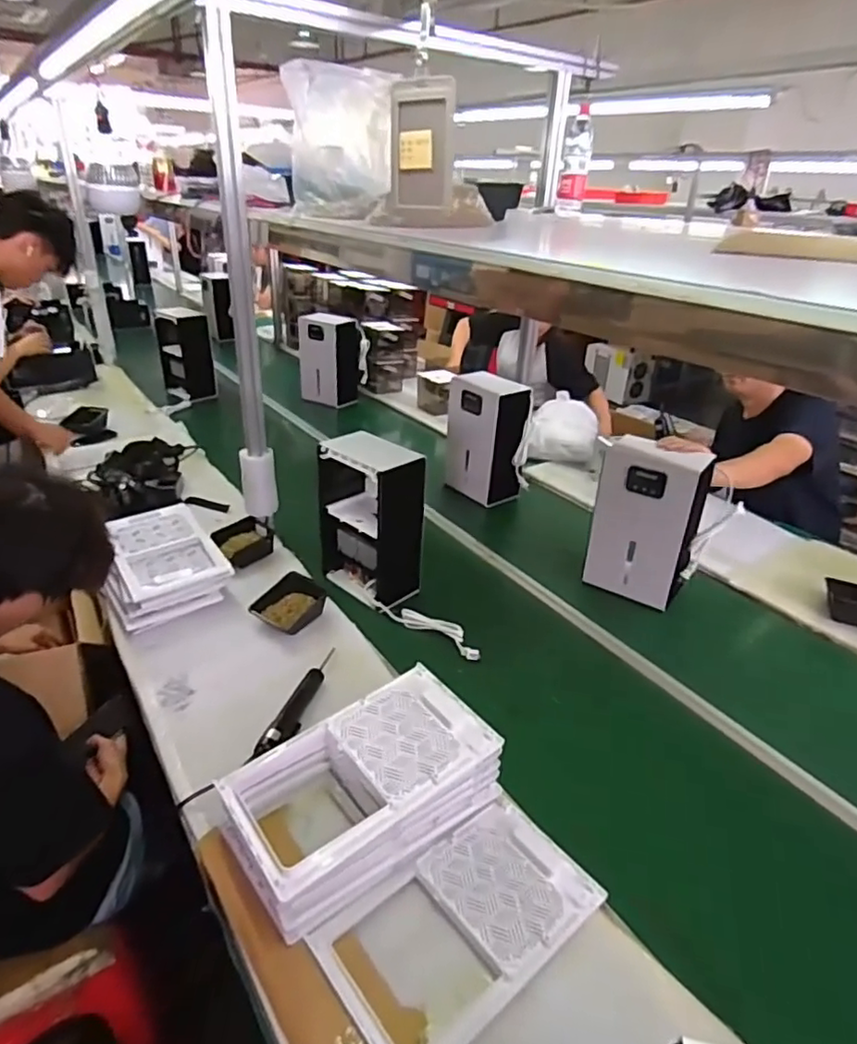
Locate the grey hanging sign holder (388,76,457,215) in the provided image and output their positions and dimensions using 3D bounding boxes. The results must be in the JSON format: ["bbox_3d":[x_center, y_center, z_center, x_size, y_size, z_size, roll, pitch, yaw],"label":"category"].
[{"bbox_3d":[-0.007,-0.353,0.575,0.069,0.108,0.009,18,35,24],"label":"grey hanging sign holder"}]

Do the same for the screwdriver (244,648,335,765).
[{"bbox_3d":[-0.236,0.323,1.112,0.040,0.035,0.292,9,31,12],"label":"screwdriver"}]

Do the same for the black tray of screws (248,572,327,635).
[{"bbox_3d":[-0.302,0.178,1.339,0.131,0.046,0.146,18,34,26],"label":"black tray of screws"}]

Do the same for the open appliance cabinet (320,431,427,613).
[{"bbox_3d":[-0.130,-0.015,1.392,0.123,0.351,0.238,-24,39,-38],"label":"open appliance cabinet"}]

